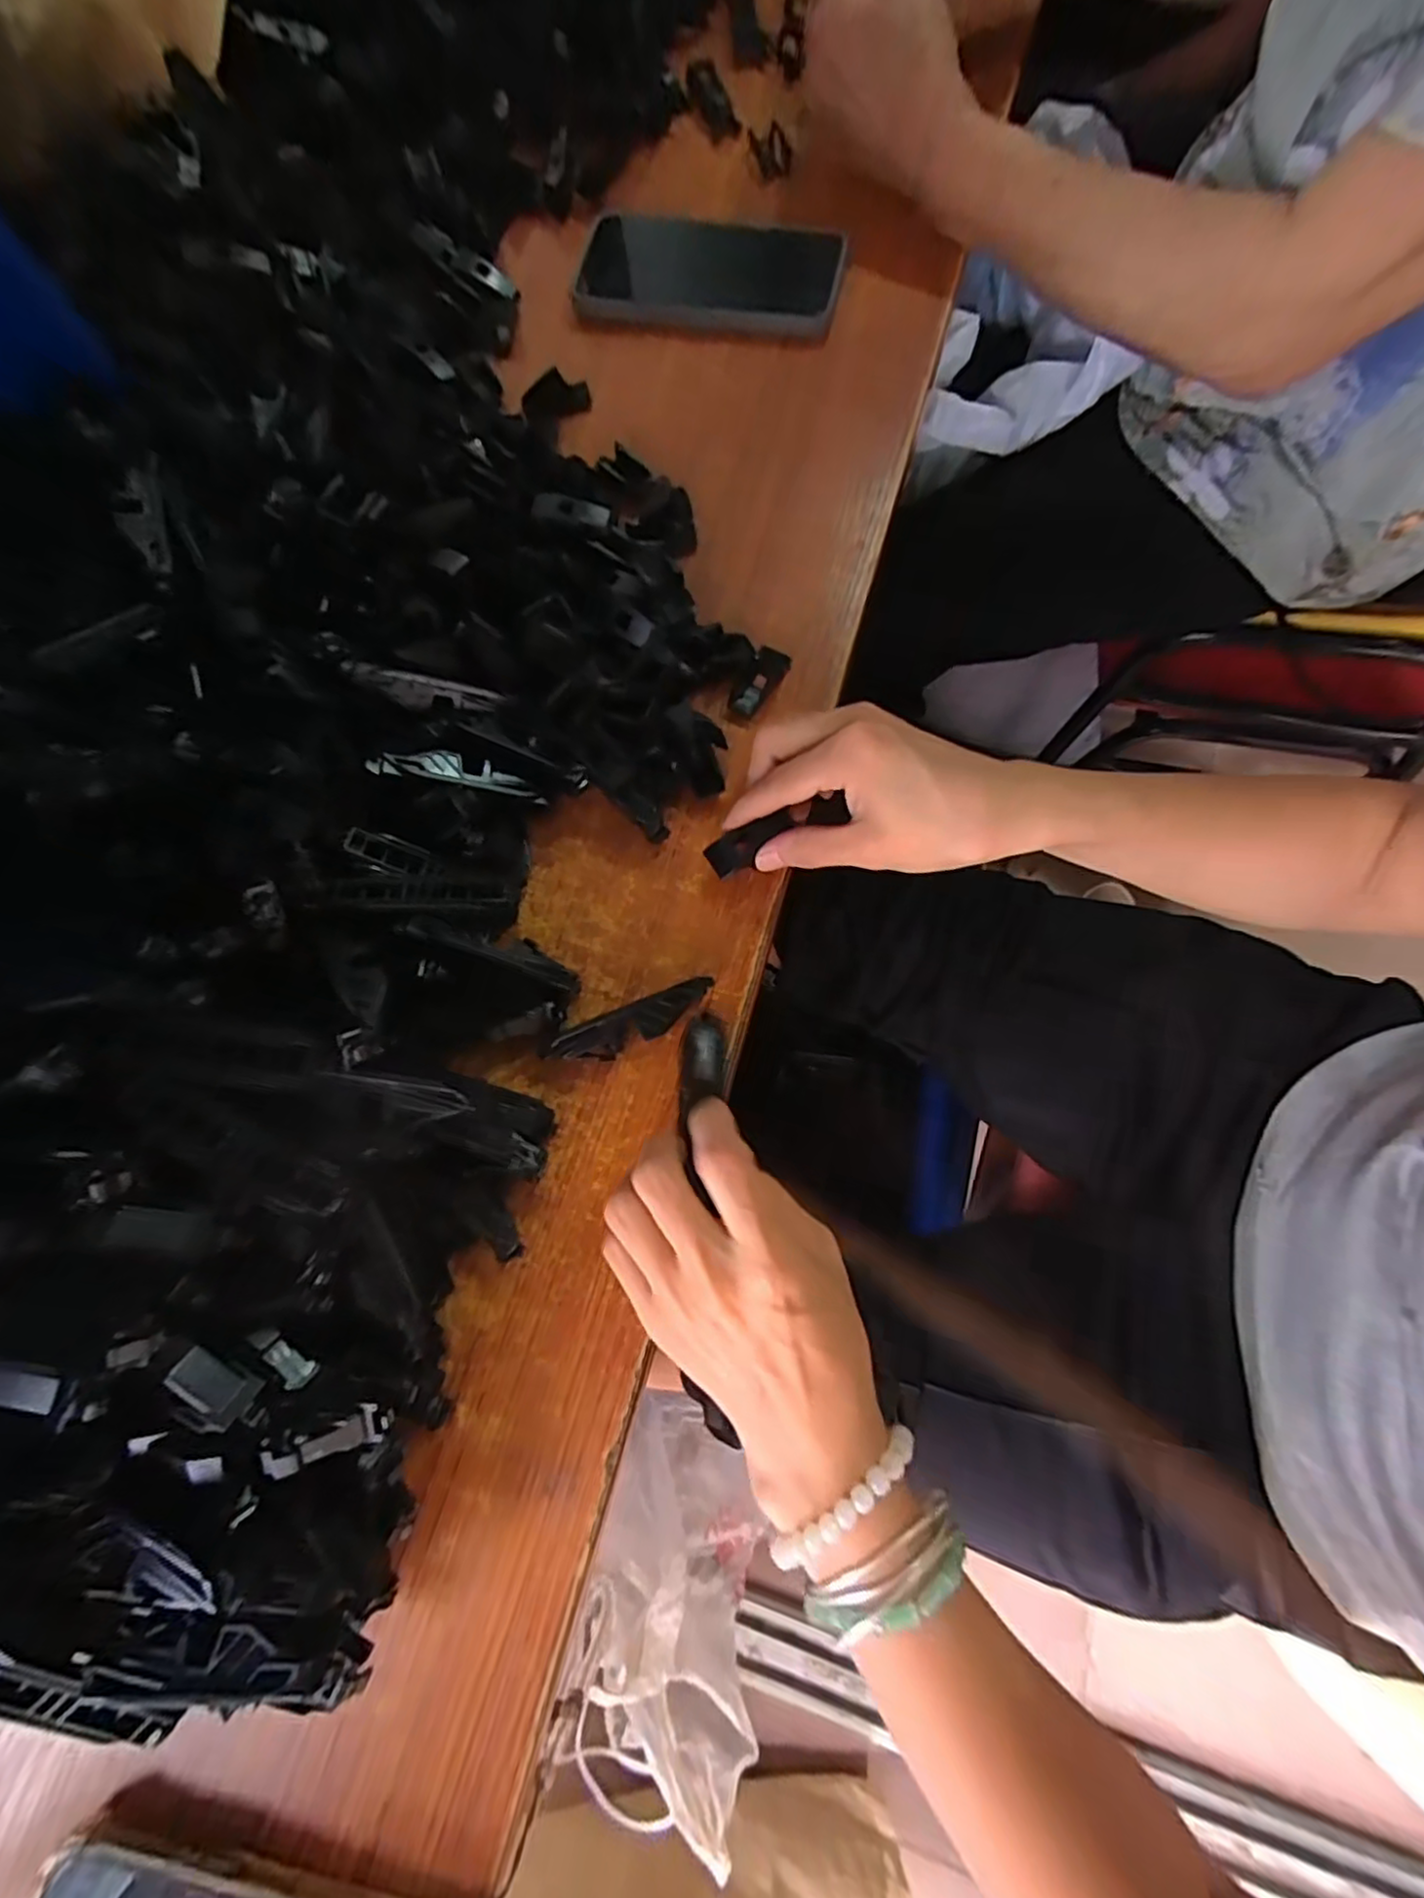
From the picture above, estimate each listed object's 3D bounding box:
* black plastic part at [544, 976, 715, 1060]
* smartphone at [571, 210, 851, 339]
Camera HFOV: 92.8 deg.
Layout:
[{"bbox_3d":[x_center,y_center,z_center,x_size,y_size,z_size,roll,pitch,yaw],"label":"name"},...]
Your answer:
[{"bbox_3d":[-0.036,0.034,0.306,0.077,0.016,0.020,-25,74,-3],"label":"black plastic part"},{"bbox_3d":[-0.002,-0.424,0.423,0.163,0.014,0.087,8,75,6],"label":"smartphone"}]

